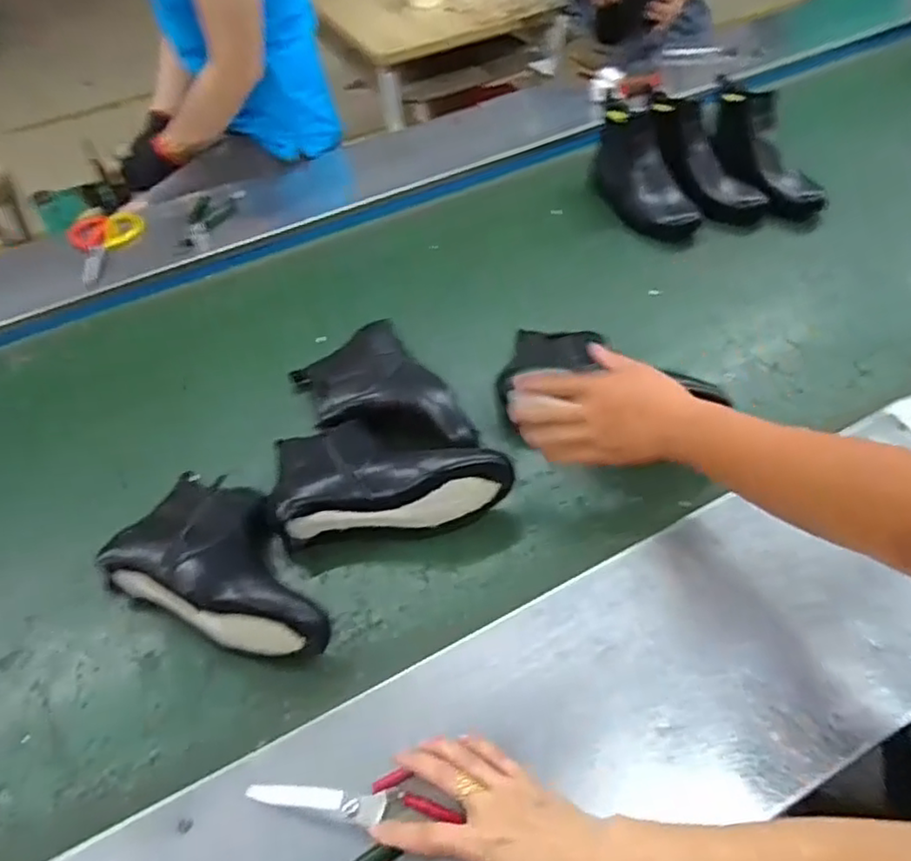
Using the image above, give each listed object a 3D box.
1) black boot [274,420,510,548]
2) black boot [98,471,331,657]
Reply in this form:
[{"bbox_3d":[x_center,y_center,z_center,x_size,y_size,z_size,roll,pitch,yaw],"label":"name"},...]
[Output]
[{"bbox_3d":[-0.075,0.038,0.702,0.262,0.077,0.153,-7,50,0],"label":"black boot"},{"bbox_3d":[-0.214,0.135,0.641,0.254,0.068,0.147,18,55,19],"label":"black boot"}]

